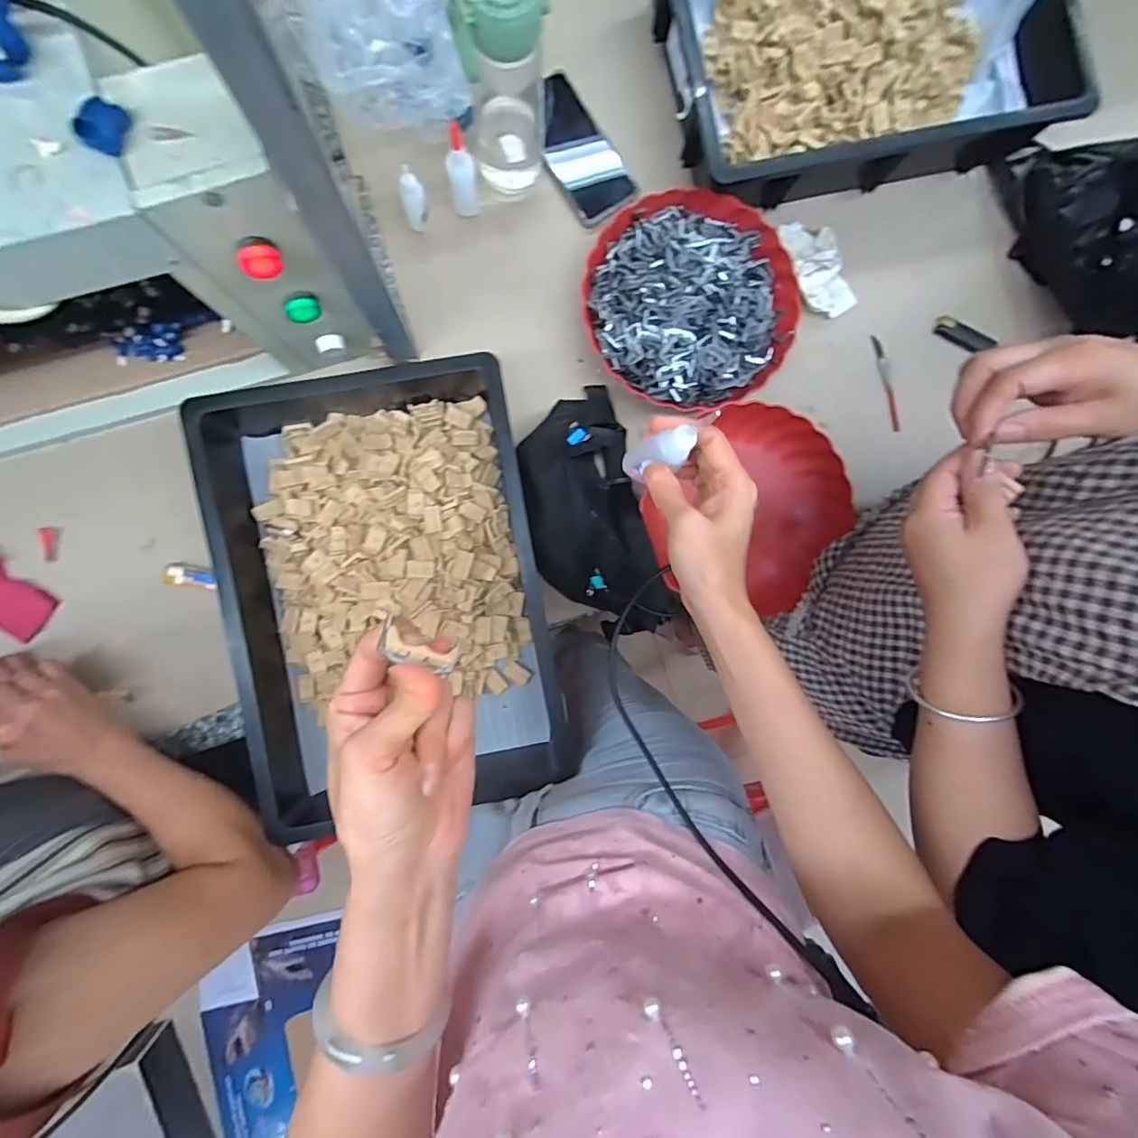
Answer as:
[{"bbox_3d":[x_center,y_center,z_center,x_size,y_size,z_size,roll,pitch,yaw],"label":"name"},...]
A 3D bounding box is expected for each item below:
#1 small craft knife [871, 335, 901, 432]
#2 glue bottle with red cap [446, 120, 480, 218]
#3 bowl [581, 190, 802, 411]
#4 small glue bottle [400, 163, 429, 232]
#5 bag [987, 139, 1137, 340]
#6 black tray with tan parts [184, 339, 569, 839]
[{"bbox_3d":[0.399,-0.232,0.658,0.015,0.008,0.119,-16,89,-4],"label":"small craft knife"},{"bbox_3d":[-0.114,-0.421,0.564,0.029,0.092,0.034,-12,89,-4],"label":"glue bottle with red cap"},{"bbox_3d":[0.140,-0.303,0.601,0.236,0.063,0.235,0,88,-3],"label":"bowl"},{"bbox_3d":[-0.167,-0.397,0.565,0.025,0.071,0.019,-20,89,-4],"label":"small glue bottle"},{"bbox_3d":[0.646,-0.407,0.584,0.154,0.167,0.266,-16,89,-4],"label":"bag"},{"bbox_3d":[-0.185,0.027,0.564,0.301,0.101,0.461,-11,89,-4],"label":"black tray with tan parts"}]

